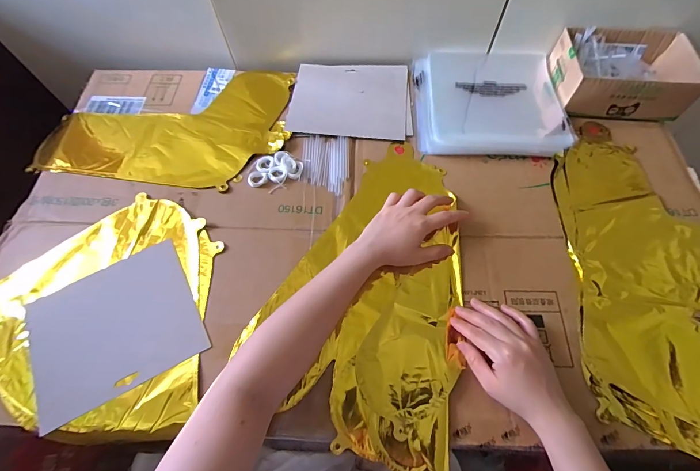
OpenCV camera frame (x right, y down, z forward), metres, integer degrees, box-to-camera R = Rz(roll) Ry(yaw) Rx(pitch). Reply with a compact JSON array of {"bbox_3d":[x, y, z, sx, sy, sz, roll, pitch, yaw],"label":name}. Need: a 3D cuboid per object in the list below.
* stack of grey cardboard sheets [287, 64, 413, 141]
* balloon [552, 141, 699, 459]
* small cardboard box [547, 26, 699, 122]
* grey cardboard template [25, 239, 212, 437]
[{"bbox_3d":[0.002,-0.227,0.571,0.195,0.008,0.159,2,65,2],"label":"stack of grey cardboard sheets"},{"bbox_3d":[0.392,0.054,0.428,0.218,0.010,0.401,5,65,3],"label":"balloon"},{"bbox_3d":[0.425,-0.259,0.537,0.191,0.061,0.138,5,65,3],"label":"small cardboard box"},{"bbox_3d":[-0.290,0.111,0.423,0.192,0.010,0.160,-27,67,-9],"label":"grey cardboard template"}]

